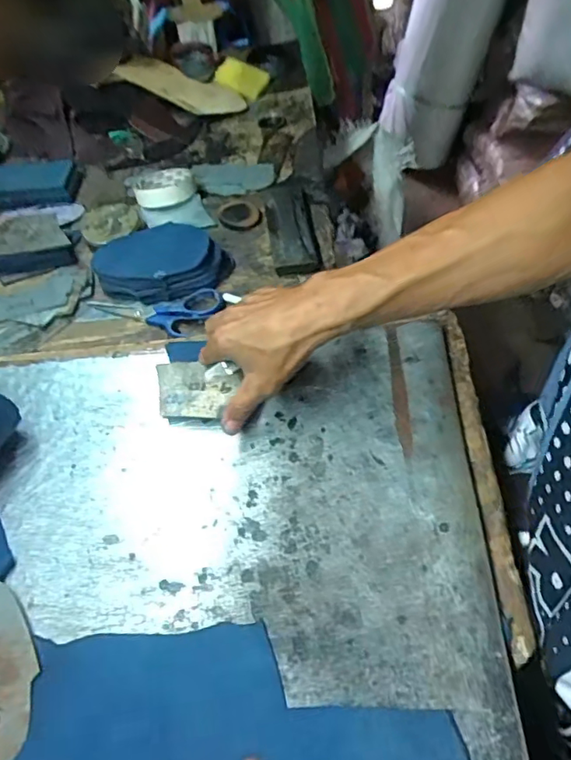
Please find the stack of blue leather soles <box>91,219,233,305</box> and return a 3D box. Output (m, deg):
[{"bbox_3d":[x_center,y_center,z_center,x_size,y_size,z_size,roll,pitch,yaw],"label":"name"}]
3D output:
[{"bbox_3d":[-0.145,-0.139,0.656,0.161,0.045,0.103,-8,60,-6],"label":"stack of blue leather soles"}]

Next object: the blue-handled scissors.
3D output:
[{"bbox_3d":[-0.155,-0.080,0.634,0.160,0.013,0.070,1,59,14],"label":"blue-handled scissors"}]

